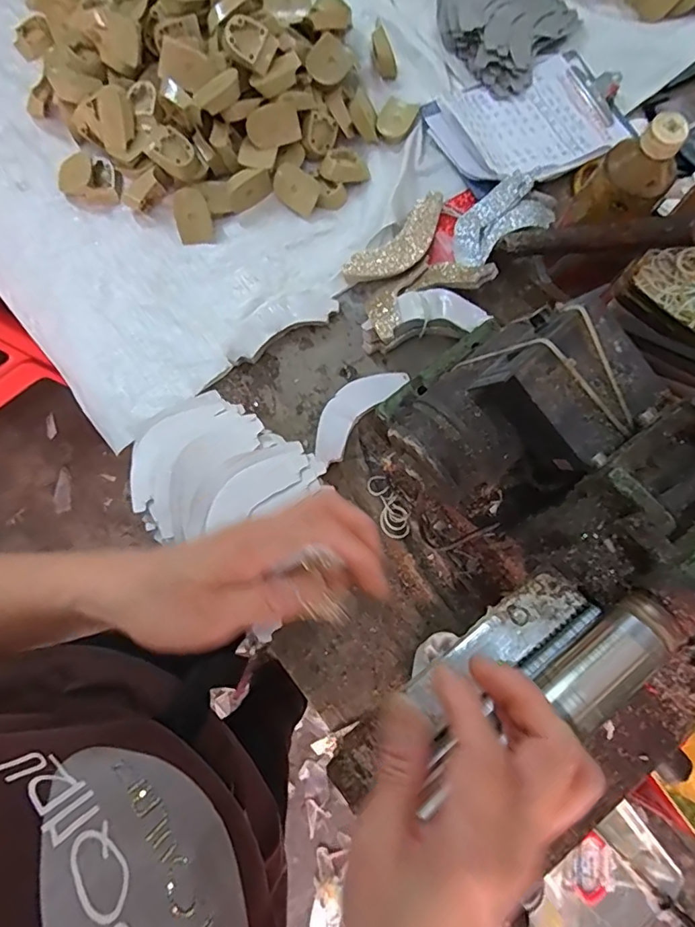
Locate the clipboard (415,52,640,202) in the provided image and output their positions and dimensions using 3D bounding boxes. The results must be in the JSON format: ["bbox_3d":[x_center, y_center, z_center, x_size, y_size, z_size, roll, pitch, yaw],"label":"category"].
[{"bbox_3d":[0.219,-0.405,0.598,0.228,0.037,0.155,-29,81,-5],"label":"clipboard"}]

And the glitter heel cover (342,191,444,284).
[{"bbox_3d":[0.060,-0.242,0.578,0.135,0.021,0.050,-40,82,-6],"label":"glitter heel cover"}]

